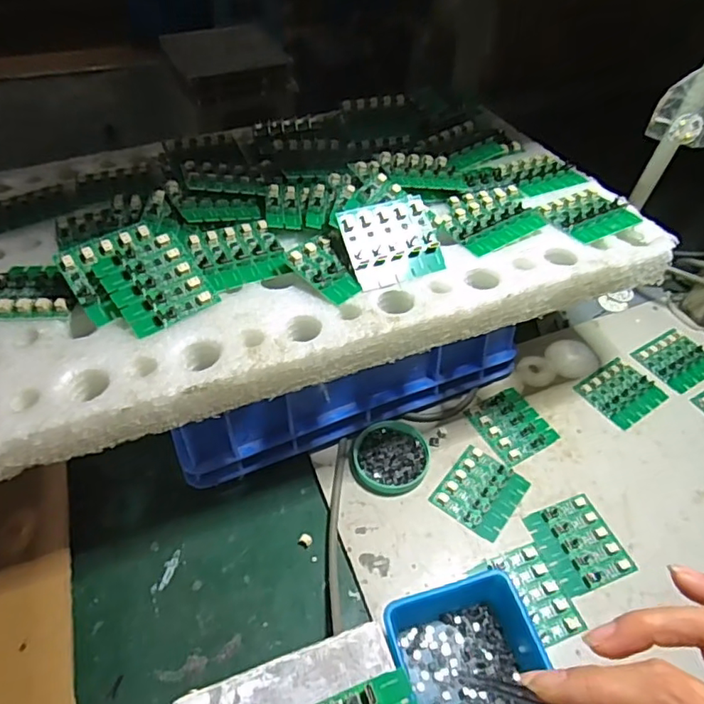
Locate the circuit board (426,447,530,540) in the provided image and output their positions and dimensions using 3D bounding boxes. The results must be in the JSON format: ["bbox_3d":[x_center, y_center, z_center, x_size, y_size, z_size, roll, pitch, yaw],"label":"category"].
[{"bbox_3d":[0.111,0.119,0.480,0.062,0.004,0.070,31,56,25],"label":"circuit board"}]

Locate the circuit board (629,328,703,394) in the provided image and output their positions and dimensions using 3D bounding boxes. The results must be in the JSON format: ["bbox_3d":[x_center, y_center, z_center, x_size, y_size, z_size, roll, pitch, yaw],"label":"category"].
[{"bbox_3d":[0.336,0.008,0.575,0.068,0.007,0.063,-25,52,-20],"label":"circuit board"}]

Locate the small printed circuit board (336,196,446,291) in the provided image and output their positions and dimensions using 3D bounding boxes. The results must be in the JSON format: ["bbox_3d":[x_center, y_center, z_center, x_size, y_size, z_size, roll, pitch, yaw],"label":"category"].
[{"bbox_3d":[0.030,-0.082,0.416,0.070,0.004,0.063,-17,83,-15],"label":"small printed circuit board"}]

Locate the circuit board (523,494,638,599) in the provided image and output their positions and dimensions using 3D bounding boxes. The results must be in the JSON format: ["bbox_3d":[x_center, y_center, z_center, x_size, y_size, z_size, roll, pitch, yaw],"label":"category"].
[{"bbox_3d":[0.184,0.154,0.451,0.061,0.005,0.068,-16,50,-13],"label":"circuit board"}]

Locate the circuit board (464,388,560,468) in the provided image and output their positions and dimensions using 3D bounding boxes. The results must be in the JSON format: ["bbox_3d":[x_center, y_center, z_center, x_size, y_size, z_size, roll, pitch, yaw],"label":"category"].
[{"bbox_3d":[0.152,0.068,0.526,0.063,0.005,0.068,-22,51,-18],"label":"circuit board"}]

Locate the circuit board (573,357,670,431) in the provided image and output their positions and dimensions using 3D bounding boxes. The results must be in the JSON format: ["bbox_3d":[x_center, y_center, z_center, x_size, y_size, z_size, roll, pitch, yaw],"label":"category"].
[{"bbox_3d":[0.266,0.039,0.548,0.067,0.005,0.061,-27,53,-21],"label":"circuit board"}]

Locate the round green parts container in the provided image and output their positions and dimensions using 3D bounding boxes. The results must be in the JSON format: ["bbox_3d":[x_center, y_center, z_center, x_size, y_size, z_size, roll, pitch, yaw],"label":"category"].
[{"bbox_3d":[0.034,0.094,0.496,0.069,0.012,0.068,-1,48,1],"label":"round green parts container"}]

